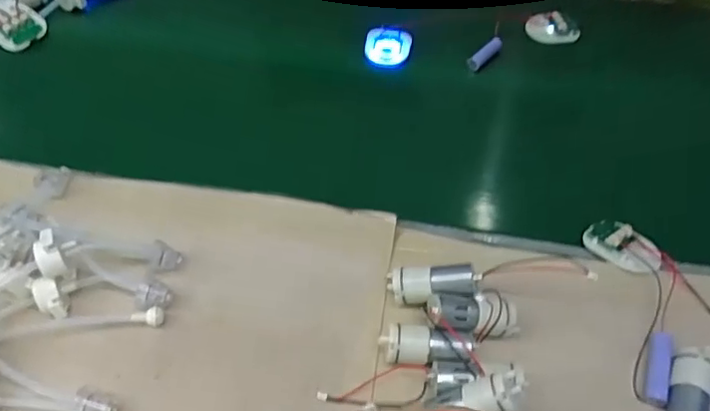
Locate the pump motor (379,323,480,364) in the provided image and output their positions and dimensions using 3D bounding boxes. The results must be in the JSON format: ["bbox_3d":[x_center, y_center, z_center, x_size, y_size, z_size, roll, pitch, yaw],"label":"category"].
[{"bbox_3d":[0.050,0.096,0.393,0.064,0.031,0.024,5,53,1],"label":"pump motor"}]

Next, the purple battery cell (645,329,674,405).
[{"bbox_3d":[0.210,0.111,0.398,0.014,0.012,0.053,18,54,11],"label":"purple battery cell"}]

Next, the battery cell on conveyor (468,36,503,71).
[{"bbox_3d":[0.142,-0.165,0.627,0.015,0.015,0.051,38,60,23],"label":"battery cell on conveyor"}]

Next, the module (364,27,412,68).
[{"bbox_3d":[0.036,-0.174,0.629,0.050,0.006,0.052,-2,65,7],"label":"module"}]

